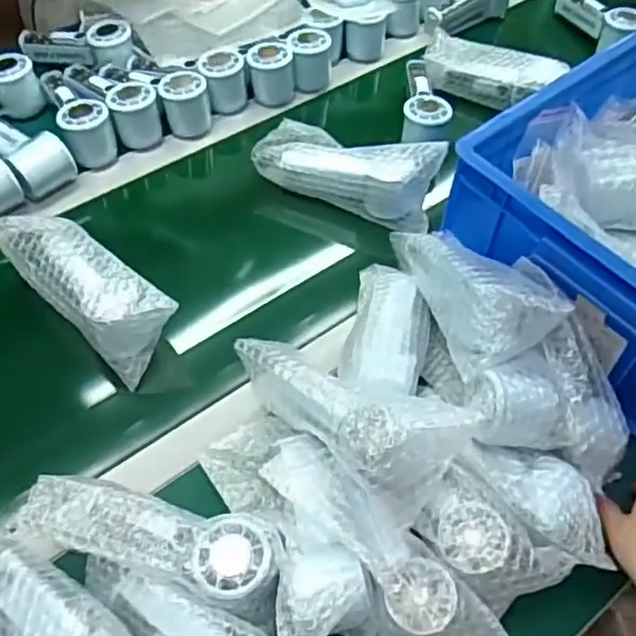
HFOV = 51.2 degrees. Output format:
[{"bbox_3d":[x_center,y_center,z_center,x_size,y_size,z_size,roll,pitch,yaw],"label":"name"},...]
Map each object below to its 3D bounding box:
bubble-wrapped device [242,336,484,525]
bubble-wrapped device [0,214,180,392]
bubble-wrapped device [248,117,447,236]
[{"bbox_3d":[0.014,0.075,0.532,0.212,0.067,0.081,23,72,32],"label":"bubble-wrapped device"},{"bbox_3d":[-0.229,-0.030,0.649,0.199,0.066,0.071,39,62,21],"label":"bubble-wrapped device"},{"bbox_3d":[0.035,-0.175,0.758,0.201,0.069,0.075,21,57,11],"label":"bubble-wrapped device"}]

